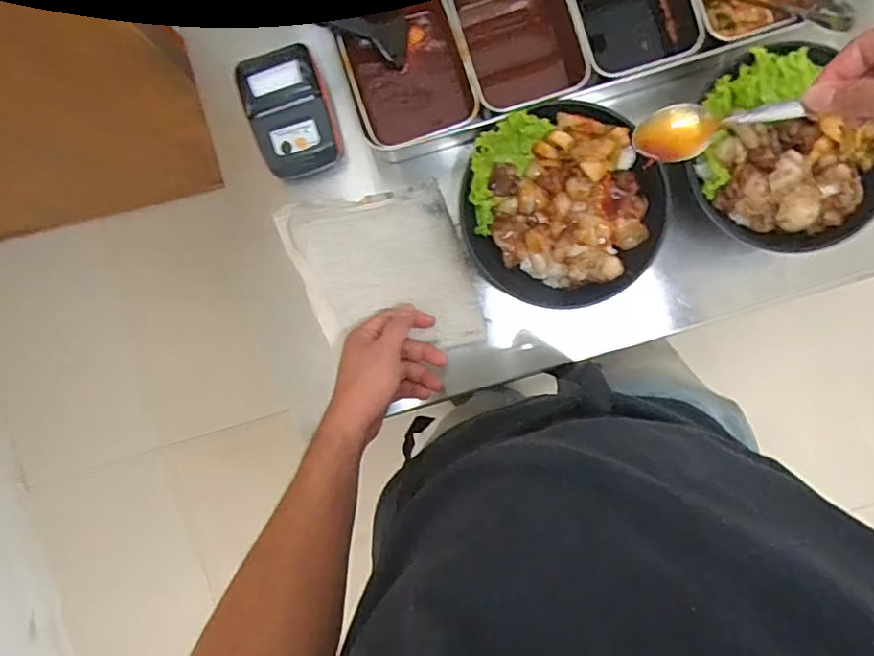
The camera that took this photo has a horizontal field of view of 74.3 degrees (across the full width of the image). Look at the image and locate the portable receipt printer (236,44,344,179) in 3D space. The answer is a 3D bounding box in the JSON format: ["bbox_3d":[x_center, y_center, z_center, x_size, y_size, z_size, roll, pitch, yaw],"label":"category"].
[{"bbox_3d":[-0.138,-0.207,0.554,0.074,0.041,0.108,-19,91,4],"label":"portable receipt printer"}]

